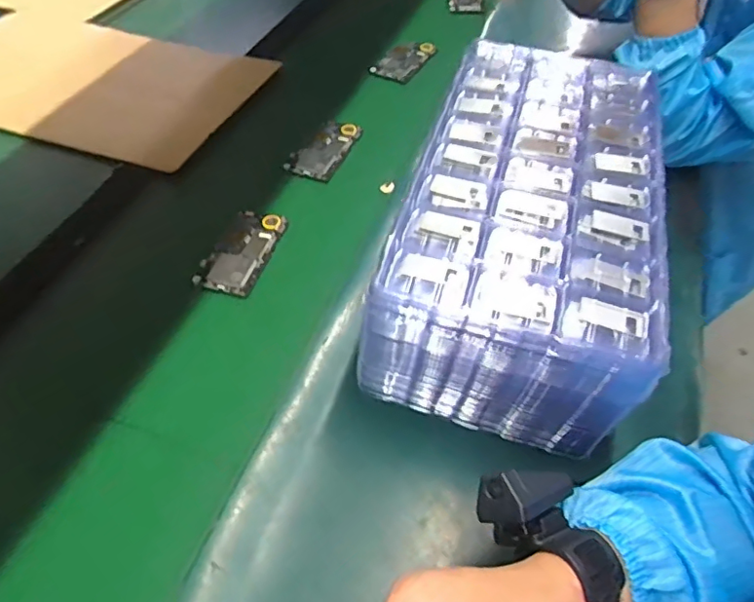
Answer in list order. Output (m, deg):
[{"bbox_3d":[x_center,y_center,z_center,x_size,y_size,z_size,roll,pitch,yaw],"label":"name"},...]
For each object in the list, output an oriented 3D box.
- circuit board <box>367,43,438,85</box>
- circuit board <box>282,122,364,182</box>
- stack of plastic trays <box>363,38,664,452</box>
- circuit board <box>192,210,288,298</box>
[{"bbox_3d":[0.047,-0.389,0.901,0.071,0.013,0.123,28,56,19],"label":"circuit board"},{"bbox_3d":[-0.071,-0.205,0.740,0.066,0.009,0.124,20,54,12],"label":"circuit board"},{"bbox_3d":[0.141,-0.071,0.545,0.201,0.160,0.383,16,53,8],"label":"stack of plastic trays"},{"bbox_3d":[-0.149,-0.059,0.616,0.060,0.008,0.122,16,53,9],"label":"circuit board"}]

